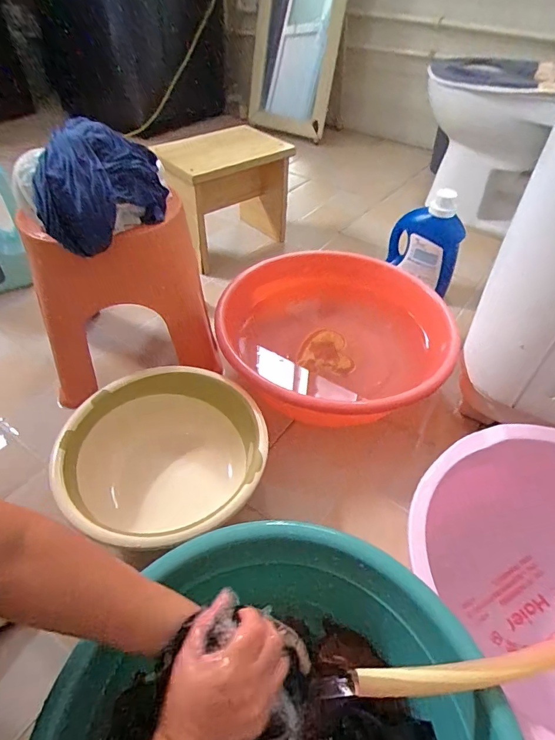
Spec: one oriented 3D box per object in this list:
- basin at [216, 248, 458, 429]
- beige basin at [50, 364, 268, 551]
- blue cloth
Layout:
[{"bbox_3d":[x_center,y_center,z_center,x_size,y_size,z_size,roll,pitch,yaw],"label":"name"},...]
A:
[{"bbox_3d":[0.097,-0.062,0.873,0.399,0.138,0.424,1,45,-1],"label":"basin"},{"bbox_3d":[-0.171,0.162,0.731,0.303,0.182,0.285,28,51,24],"label":"beige basin"},{"bbox_3d":[-0.276,-0.290,0.666,0.208,0.142,0.116,-33,55,-29],"label":"blue cloth"}]

